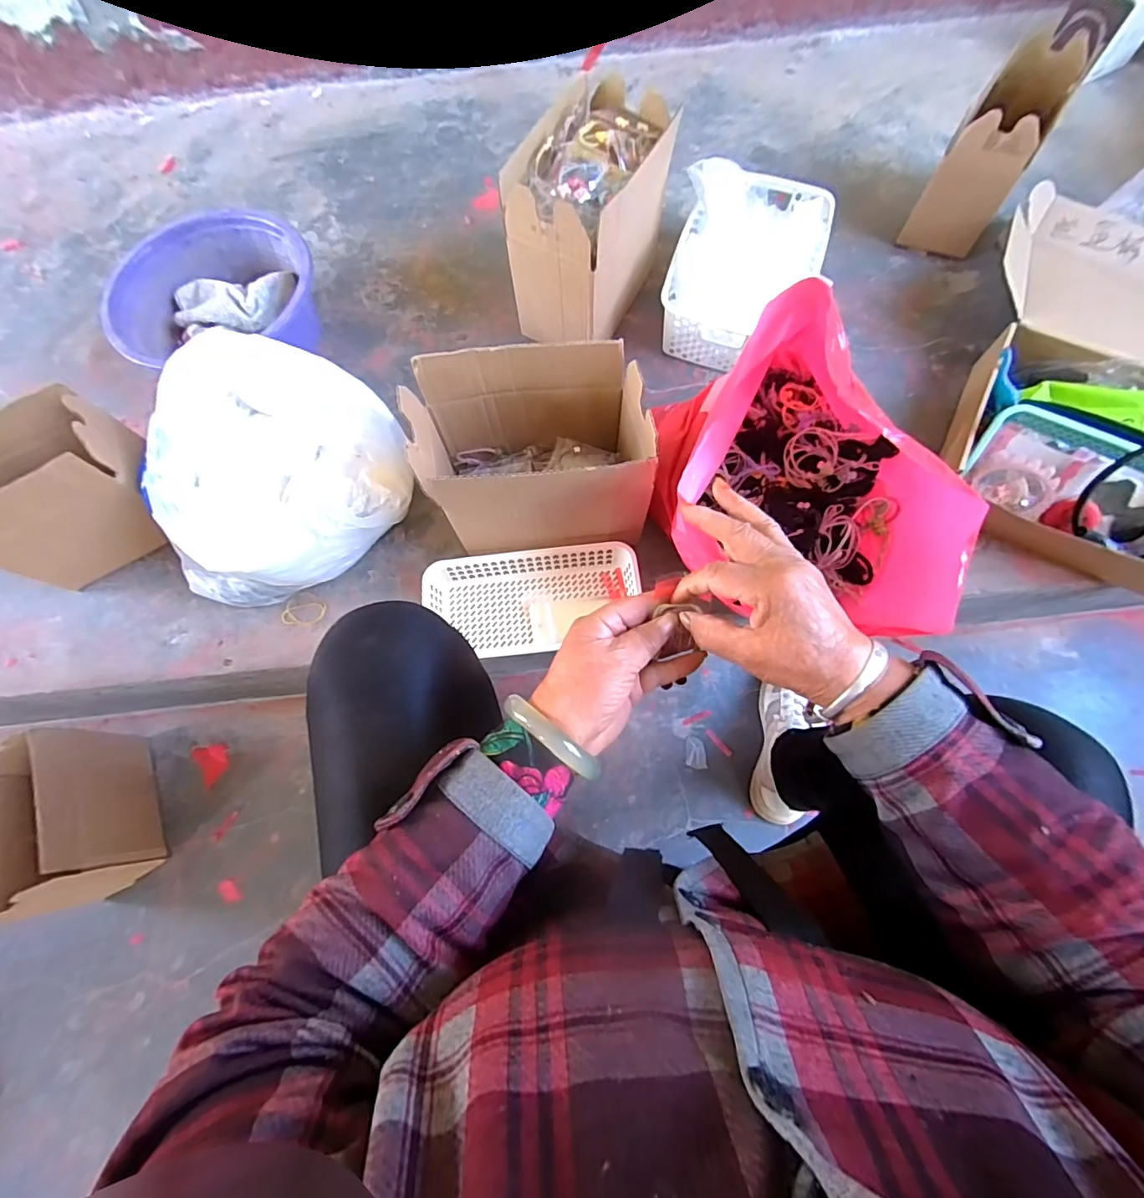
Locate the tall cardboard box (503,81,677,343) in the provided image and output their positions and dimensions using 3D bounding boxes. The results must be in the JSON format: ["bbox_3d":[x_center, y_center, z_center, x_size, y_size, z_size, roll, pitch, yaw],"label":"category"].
[{"bbox_3d":[0.028,-0.513,0.720,0.148,0.217,0.247,27,74,10],"label":"tall cardboard box"}]

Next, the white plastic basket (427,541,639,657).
[{"bbox_3d":[-0.048,0.002,0.653,0.264,0.056,0.122,-7,71,-1],"label":"white plastic basket"}]

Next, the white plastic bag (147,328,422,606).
[{"bbox_3d":[-0.364,-0.153,0.641,0.297,0.172,0.265,-17,71,-4],"label":"white plastic bag"}]

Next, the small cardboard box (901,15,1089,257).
[{"bbox_3d":[0.630,-0.677,0.781,0.107,0.179,0.215,29,74,11],"label":"small cardboard box"}]

